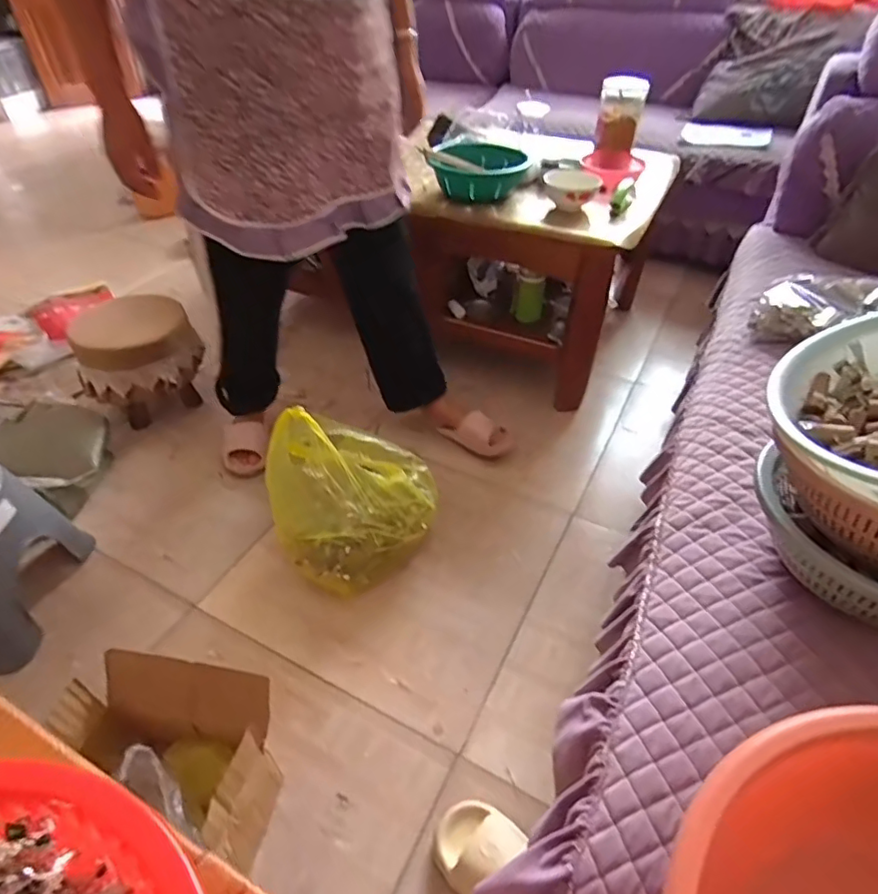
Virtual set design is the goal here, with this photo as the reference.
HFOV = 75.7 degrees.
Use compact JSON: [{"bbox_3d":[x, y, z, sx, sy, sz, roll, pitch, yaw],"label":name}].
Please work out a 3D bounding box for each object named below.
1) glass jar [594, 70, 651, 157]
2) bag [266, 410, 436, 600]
[{"bbox_3d":[0.489,-0.898,1.539,0.116,0.202,0.126,11,43,11],"label":"glass jar"},{"bbox_3d":[-0.171,0.093,1.150,0.311,0.334,0.254,-27,49,-27],"label":"bag"}]

